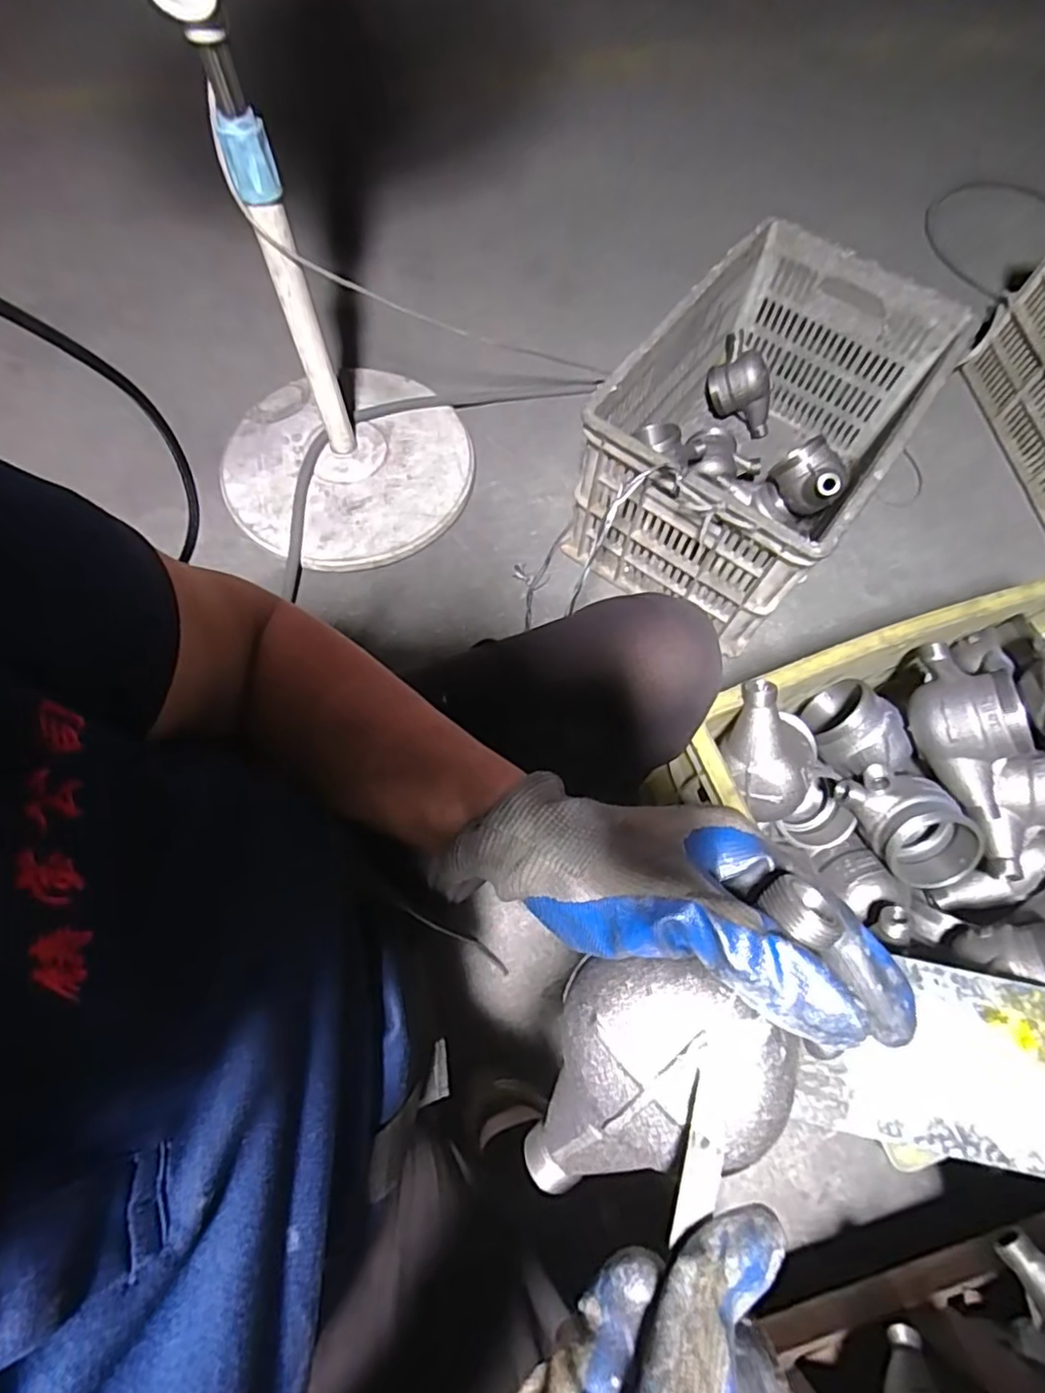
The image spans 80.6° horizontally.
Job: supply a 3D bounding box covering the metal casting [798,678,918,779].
[{"bbox_3d":[0.324,0.037,0.609,0.076,0.072,0.102,-19,71,-9],"label":"metal casting"}]

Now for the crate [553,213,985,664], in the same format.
[{"bbox_3d":[0.318,-0.350,0.840,0.311,0.232,0.455,37,72,11],"label":"crate"}]

